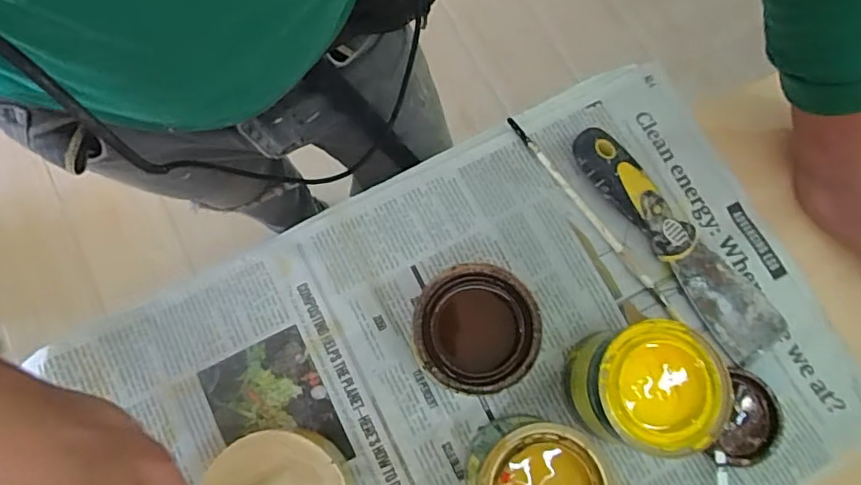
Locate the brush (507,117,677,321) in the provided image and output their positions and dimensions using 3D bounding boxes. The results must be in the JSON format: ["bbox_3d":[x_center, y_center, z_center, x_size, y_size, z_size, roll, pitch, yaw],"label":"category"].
[{"bbox_3d":[0.116,-0.022,0.412,0.008,0.009,0.184,-35,80,-10],"label":"brush"}]

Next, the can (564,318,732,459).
[{"bbox_3d":[0.125,0.086,0.339,0.075,0.067,0.072,0,76,-1],"label":"can"}]

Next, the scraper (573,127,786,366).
[{"bbox_3d":[0.175,-0.006,0.396,0.047,0.028,0.191,-34,80,-10],"label":"scraper"}]

